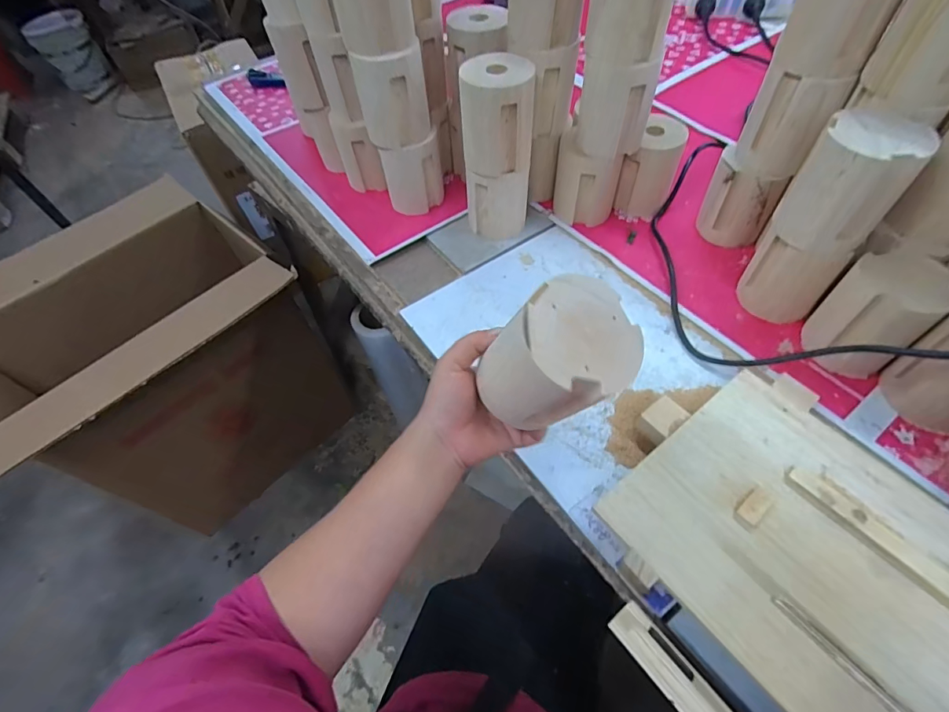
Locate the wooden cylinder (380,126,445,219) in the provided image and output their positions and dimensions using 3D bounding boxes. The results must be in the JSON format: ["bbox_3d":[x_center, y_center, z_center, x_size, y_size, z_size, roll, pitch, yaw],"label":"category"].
[{"bbox_3d":[-0.085,-0.258,0.632,0.084,0.097,0.076,-14,55,-5],"label":"wooden cylinder"}]

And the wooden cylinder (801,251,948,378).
[{"bbox_3d":[0.380,-0.039,0.435,0.079,0.098,0.078,-38,61,-20],"label":"wooden cylinder"}]

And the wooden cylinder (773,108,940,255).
[{"bbox_3d":[0.331,-0.150,0.404,0.077,0.098,0.074,36,66,26],"label":"wooden cylinder"}]

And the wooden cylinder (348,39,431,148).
[{"bbox_3d":[-0.097,-0.323,0.554,0.082,0.101,0.090,-8,55,0],"label":"wooden cylinder"}]

